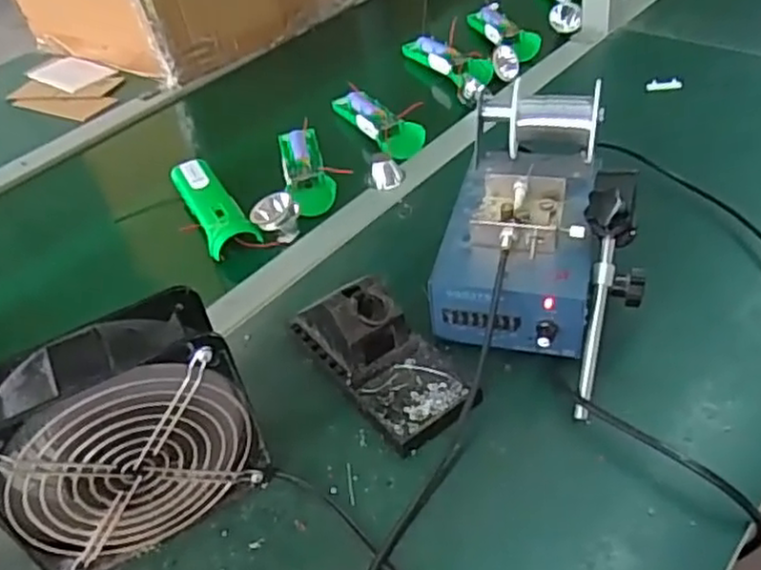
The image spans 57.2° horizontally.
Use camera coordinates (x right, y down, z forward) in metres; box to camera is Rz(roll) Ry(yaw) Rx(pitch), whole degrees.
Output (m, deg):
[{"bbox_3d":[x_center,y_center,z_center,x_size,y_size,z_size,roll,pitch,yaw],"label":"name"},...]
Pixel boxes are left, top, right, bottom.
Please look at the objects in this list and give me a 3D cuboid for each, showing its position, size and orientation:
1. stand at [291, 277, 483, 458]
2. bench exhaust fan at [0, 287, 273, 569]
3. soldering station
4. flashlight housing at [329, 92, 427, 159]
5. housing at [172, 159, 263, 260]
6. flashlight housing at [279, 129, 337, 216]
[{"bbox_3d":[-0.001,0.043,0.523,0.075,0.076,0.152,-30,45,-22],"label":"stand"},{"bbox_3d":[-0.156,0.097,0.432,0.154,0.152,0.062,-24,44,-16],"label":"bench exhaust fan"},{"bbox_3d":[0.124,-0.038,0.542,0.150,0.141,0.211,8,45,19],"label":"soldering station"},{"bbox_3d":[-0.007,-0.183,0.778,0.050,0.035,0.142,-29,45,-20],"label":"flashlight housing"},{"bbox_3d":[-0.171,-0.083,0.703,0.047,0.034,0.133,-26,44,-18],"label":"housing"},{"bbox_3d":[-0.078,-0.121,0.734,0.043,0.029,0.127,-15,42,-6],"label":"flashlight housing"}]

